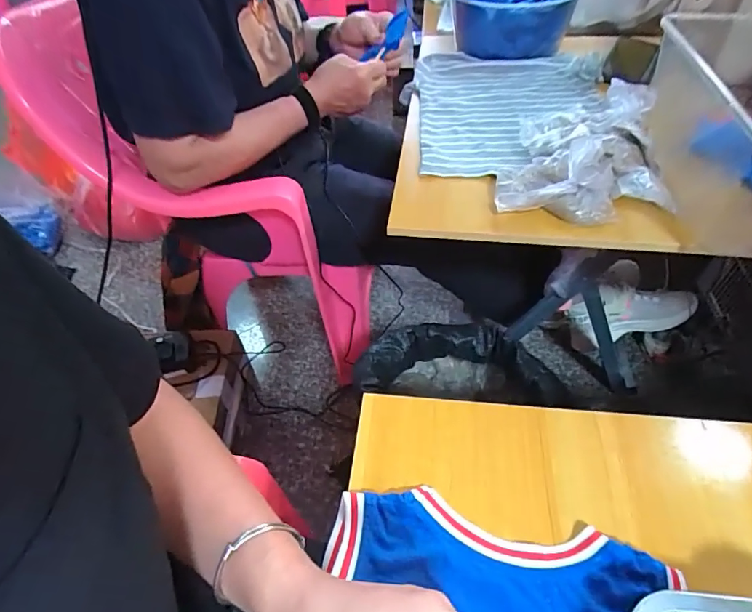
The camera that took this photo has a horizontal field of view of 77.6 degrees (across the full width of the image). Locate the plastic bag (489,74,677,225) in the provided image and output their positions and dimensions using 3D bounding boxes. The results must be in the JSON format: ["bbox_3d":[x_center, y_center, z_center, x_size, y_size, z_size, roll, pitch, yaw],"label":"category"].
[{"bbox_3d":[0.251,-0.194,0.567,0.189,0.049,0.230,8,50,11],"label":"plastic bag"}]

